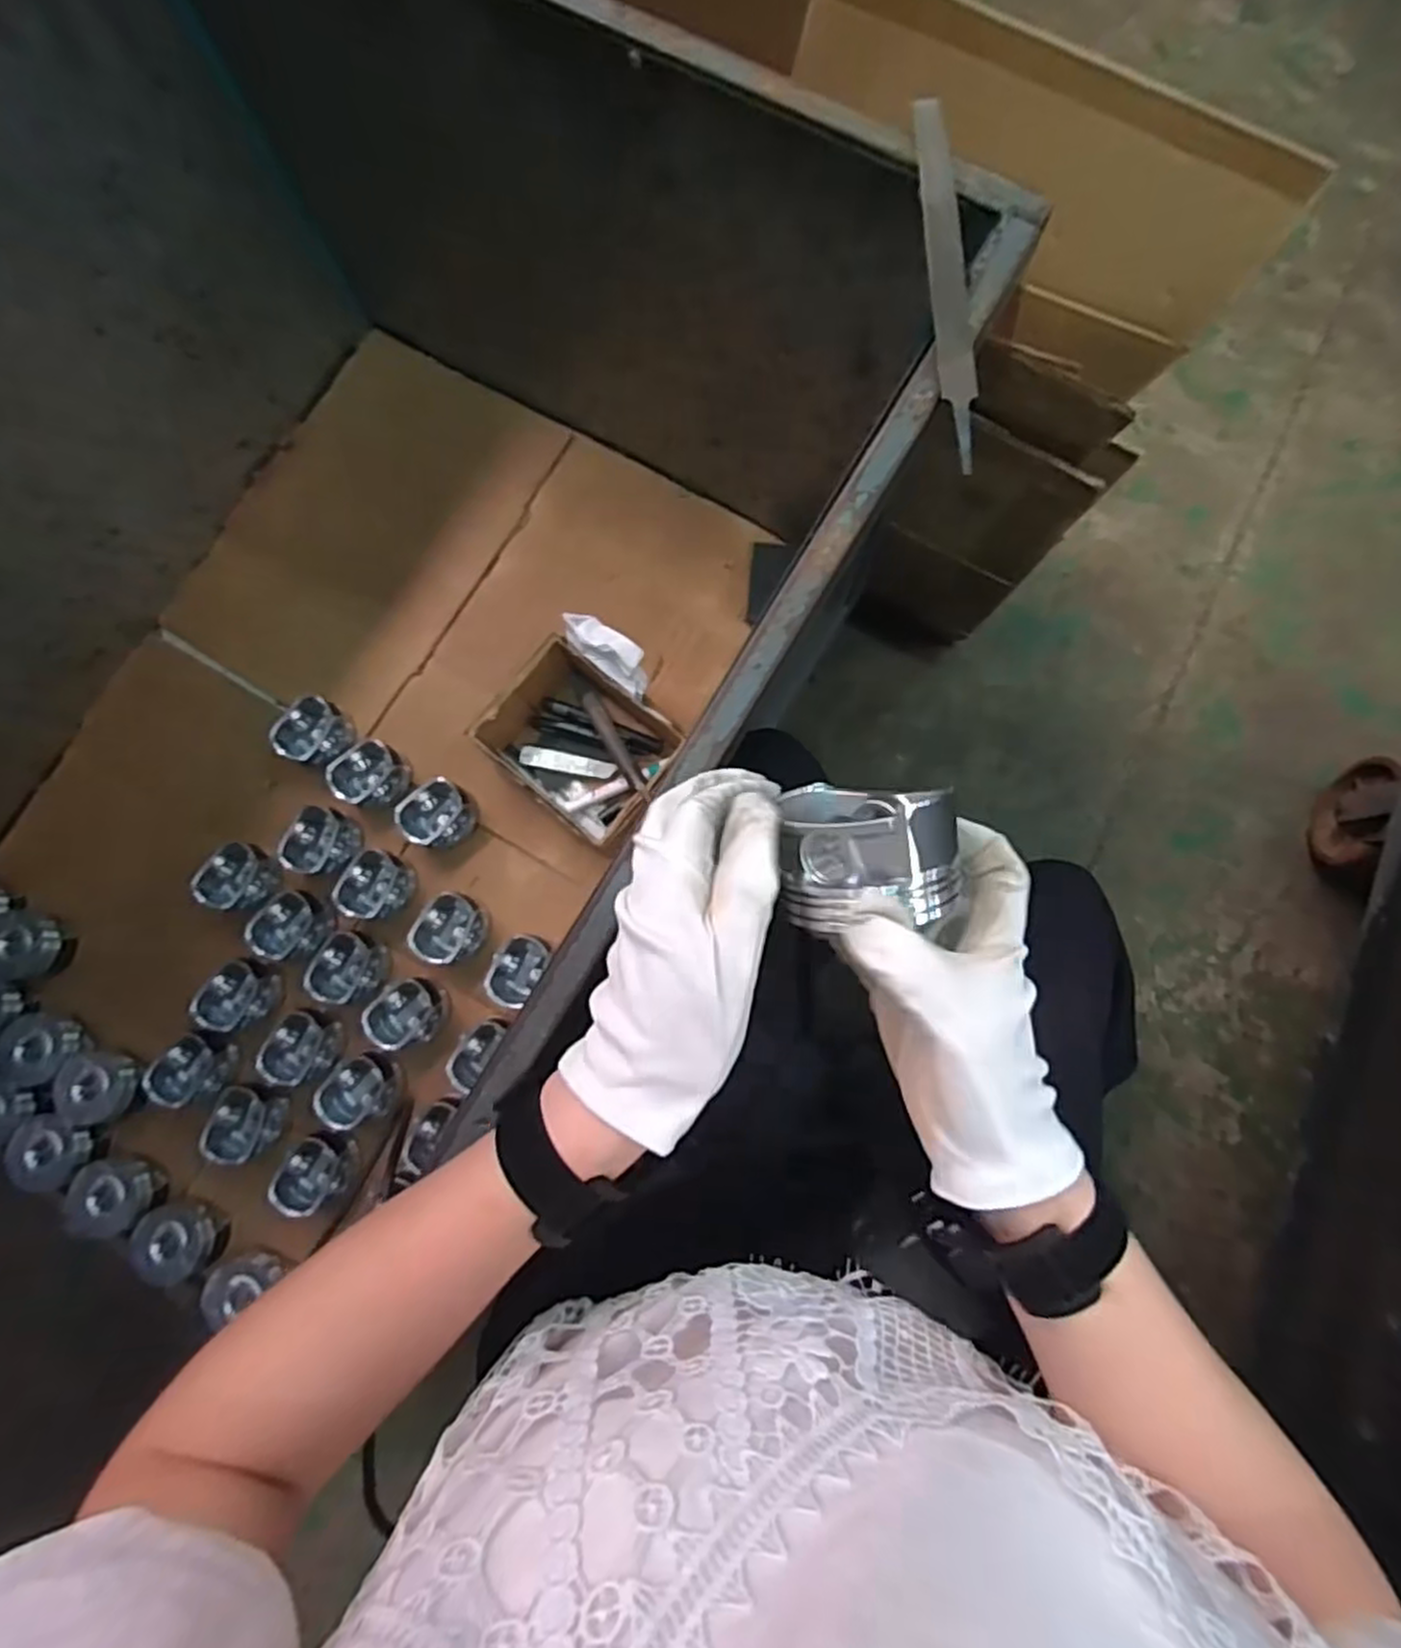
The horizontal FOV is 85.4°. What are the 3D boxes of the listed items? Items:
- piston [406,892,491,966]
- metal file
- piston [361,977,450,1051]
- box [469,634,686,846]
[{"bbox_3d":[-0.285,0.119,0.870,0.077,0.058,0.080,27,84,6],"label":"piston"},{"bbox_3d":[0.144,-0.318,0.441,0.024,0.013,0.233,-4,82,2],"label":"metal file"},{"bbox_3d":[-0.329,0.210,0.852,0.077,0.056,0.072,-1,82,3],"label":"piston"},{"bbox_3d":[-0.135,-0.090,0.865,0.185,0.091,0.155,41,85,7],"label":"box"}]

